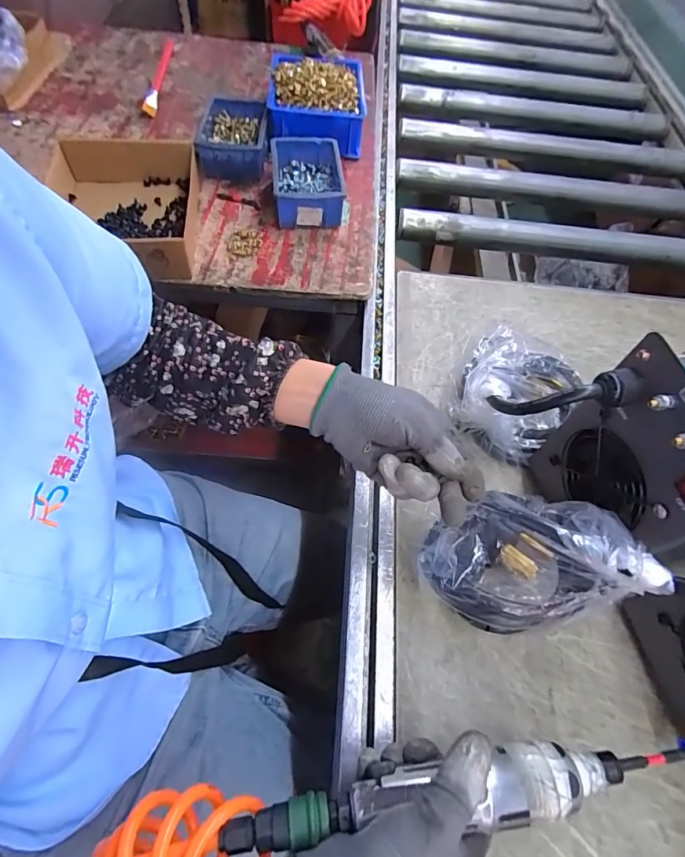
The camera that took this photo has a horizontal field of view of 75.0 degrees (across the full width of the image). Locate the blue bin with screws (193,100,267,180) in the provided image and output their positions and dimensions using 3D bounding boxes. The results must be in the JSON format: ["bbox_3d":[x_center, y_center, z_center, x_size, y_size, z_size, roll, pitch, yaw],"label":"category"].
[{"bbox_3d":[-0.166,-0.442,0.683,0.099,0.050,0.149,0,59,-3],"label":"blue bin with screws"}]

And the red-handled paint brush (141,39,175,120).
[{"bbox_3d":[-0.336,-0.643,0.817,0.023,0.017,0.271,-2,59,-4],"label":"red-handled paint brush"}]

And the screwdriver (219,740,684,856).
[{"bbox_3d":[0.099,0.224,0.279,0.336,0.034,0.037,-3,59,-6],"label":"screwdriver"}]

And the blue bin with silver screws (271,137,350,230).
[{"bbox_3d":[-0.045,-0.346,0.630,0.098,0.051,0.154,-5,59,-6],"label":"blue bin with silver screws"}]

